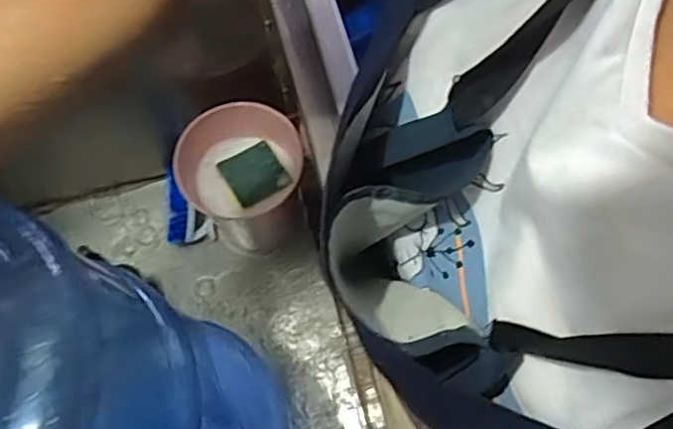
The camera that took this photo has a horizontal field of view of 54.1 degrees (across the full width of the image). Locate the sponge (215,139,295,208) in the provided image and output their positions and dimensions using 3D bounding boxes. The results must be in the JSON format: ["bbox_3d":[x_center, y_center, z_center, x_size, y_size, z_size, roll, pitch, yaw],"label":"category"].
[{"bbox_3d":[-0.103,-0.052,0.823,0.071,0.012,0.075,-28,71,-10],"label":"sponge"}]

